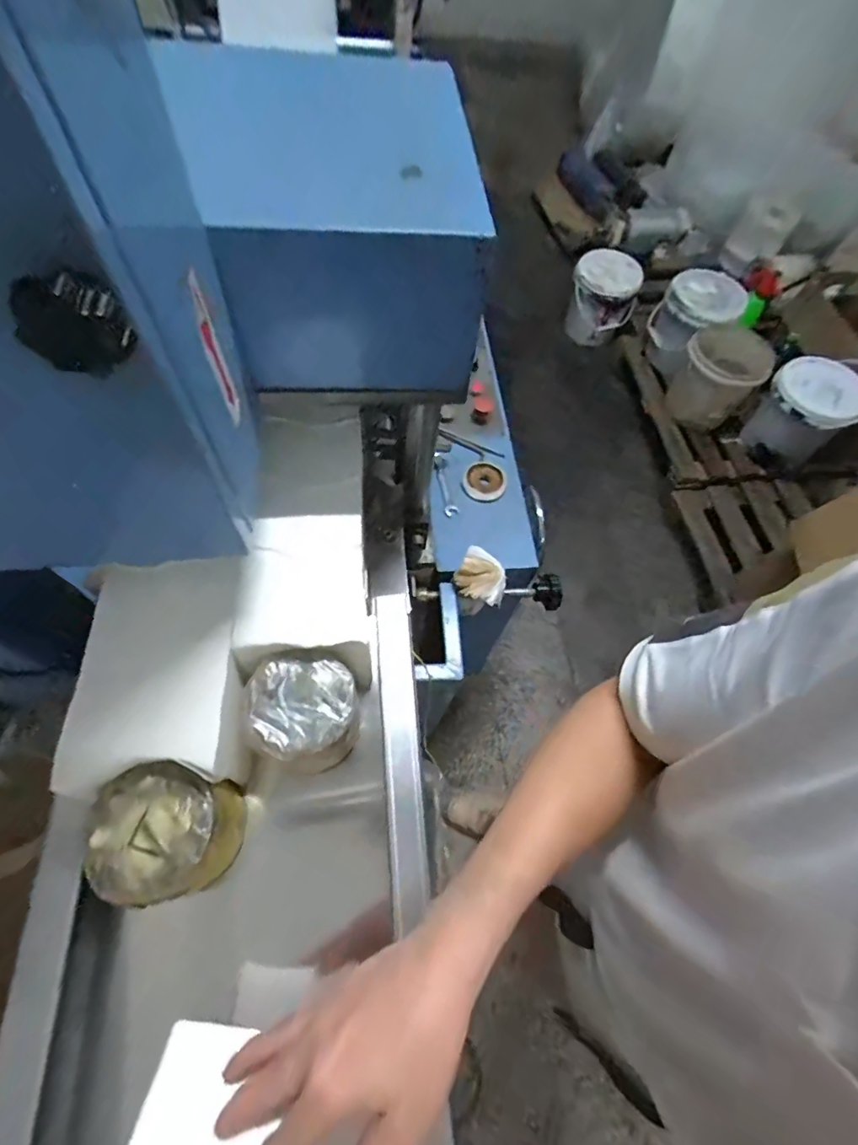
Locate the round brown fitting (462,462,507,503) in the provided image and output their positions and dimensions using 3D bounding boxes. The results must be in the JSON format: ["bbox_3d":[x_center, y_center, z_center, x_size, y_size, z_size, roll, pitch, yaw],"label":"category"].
[{"bbox_3d":[0.097,-0.156,0.845,0.069,0.013,0.074,1,63,-3],"label":"round brown fitting"}]

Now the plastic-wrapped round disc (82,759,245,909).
[{"bbox_3d":[-0.206,0.206,0.395,0.088,0.072,0.093,-12,65,-9],"label":"plastic-wrapped round disc"}]

